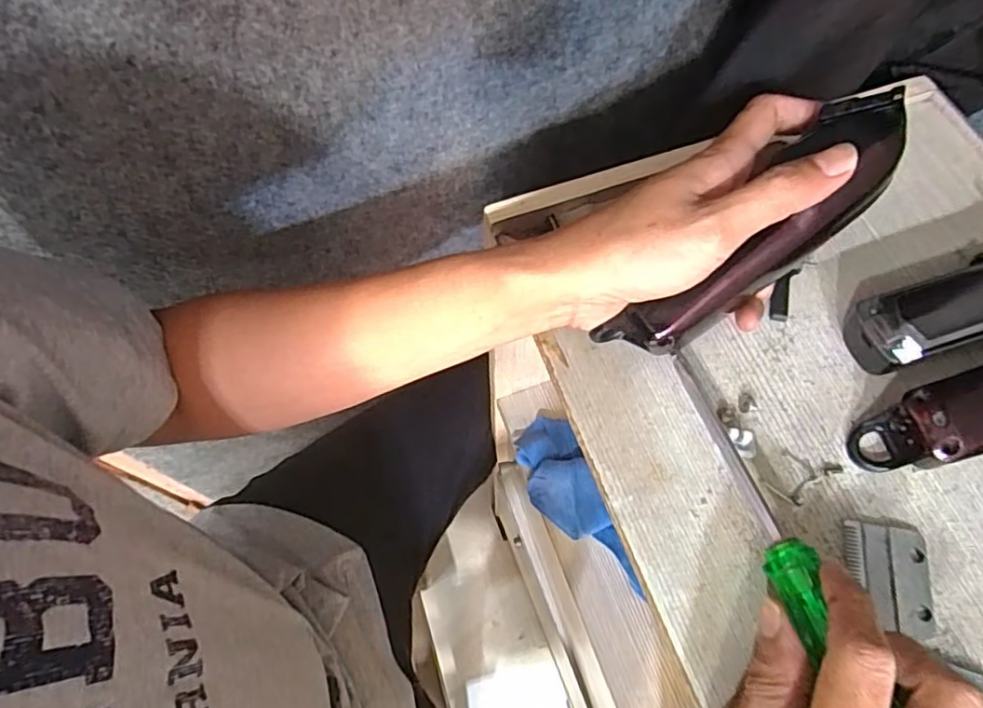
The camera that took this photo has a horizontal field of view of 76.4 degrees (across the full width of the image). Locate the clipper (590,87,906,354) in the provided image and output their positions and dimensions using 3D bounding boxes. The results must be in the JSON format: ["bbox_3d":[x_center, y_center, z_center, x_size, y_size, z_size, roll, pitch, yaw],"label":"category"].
[{"bbox_3d":[0.126,-0.054,0.299,0.168,0.034,0.040,-44,70,13],"label":"clipper"}]

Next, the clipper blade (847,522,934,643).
[{"bbox_3d":[0.179,0.100,0.279,0.033,0.004,0.048,2,65,1],"label":"clipper blade"}]

